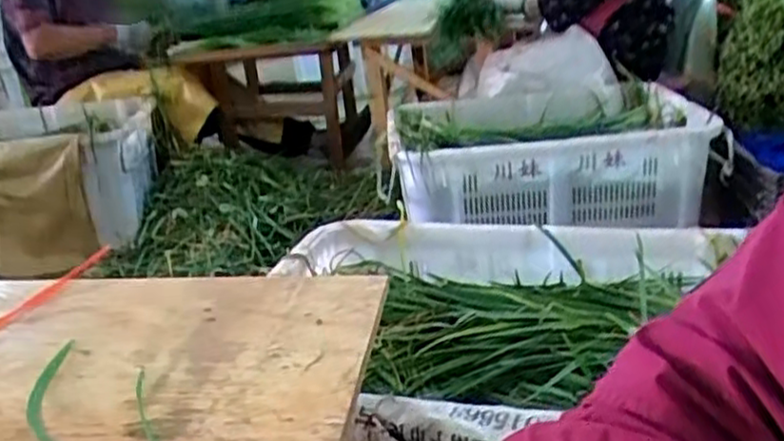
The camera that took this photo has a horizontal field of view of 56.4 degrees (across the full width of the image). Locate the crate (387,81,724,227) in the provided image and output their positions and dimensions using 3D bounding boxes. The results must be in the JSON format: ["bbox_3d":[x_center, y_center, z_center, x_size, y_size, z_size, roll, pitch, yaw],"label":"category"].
[{"bbox_3d":[0.306,-0.134,1.517,0.590,0.214,0.367,-6,21,1],"label":"crate"}]

